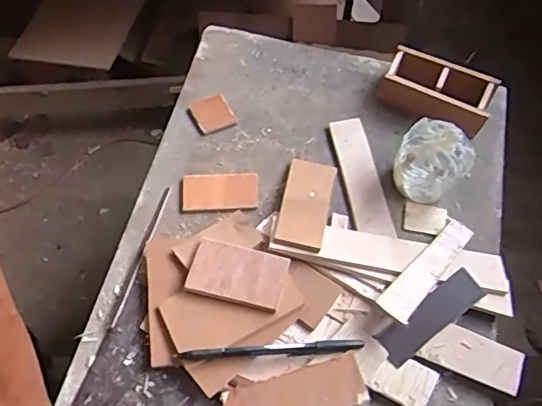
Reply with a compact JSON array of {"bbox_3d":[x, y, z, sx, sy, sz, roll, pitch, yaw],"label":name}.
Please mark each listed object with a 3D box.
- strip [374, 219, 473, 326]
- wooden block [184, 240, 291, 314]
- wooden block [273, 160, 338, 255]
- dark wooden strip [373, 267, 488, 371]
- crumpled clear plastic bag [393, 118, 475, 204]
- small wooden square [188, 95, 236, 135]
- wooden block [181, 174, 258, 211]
[{"bbox_3d":[0.140,0.057,0.501,0.028,0.008,0.137,40,51,17],"label":"strip"},{"bbox_3d":[-0.029,0.062,0.482,0.081,0.010,0.048,11,60,11],"label":"wooden block"},{"bbox_3d":[0.032,0.000,0.531,0.043,0.007,0.112,12,47,4],"label":"wooden block"},{"bbox_3d":[0.138,0.097,0.485,0.104,0.010,0.030,-33,68,-17],"label":"dark wooden strip"},{"bbox_3d":[0.154,-0.040,0.543,0.066,0.051,0.066,40,68,17],"label":"crumpled clear plastic bag"},{"bbox_3d":[-0.061,-0.093,0.591,0.039,0.004,0.040,-23,66,-13],"label":"small wooden square"},{"bbox_3d":[-0.050,-0.010,0.548,0.073,0.005,0.038,-2,63,-3],"label":"wooden block"}]

